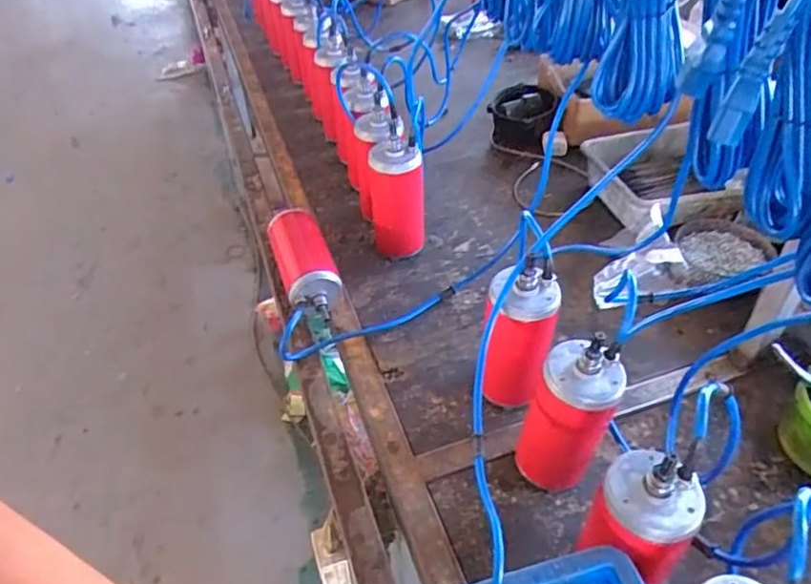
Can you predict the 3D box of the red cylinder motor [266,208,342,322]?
[{"bbox_3d":[-0.146,-0.038,0.882,0.078,0.079,0.197,-16,45,-14],"label":"red cylinder motor"}]

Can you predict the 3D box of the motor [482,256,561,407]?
[{"bbox_3d":[0.122,0.057,0.666,0.079,0.174,0.080,7,44,9],"label":"motor"}]

